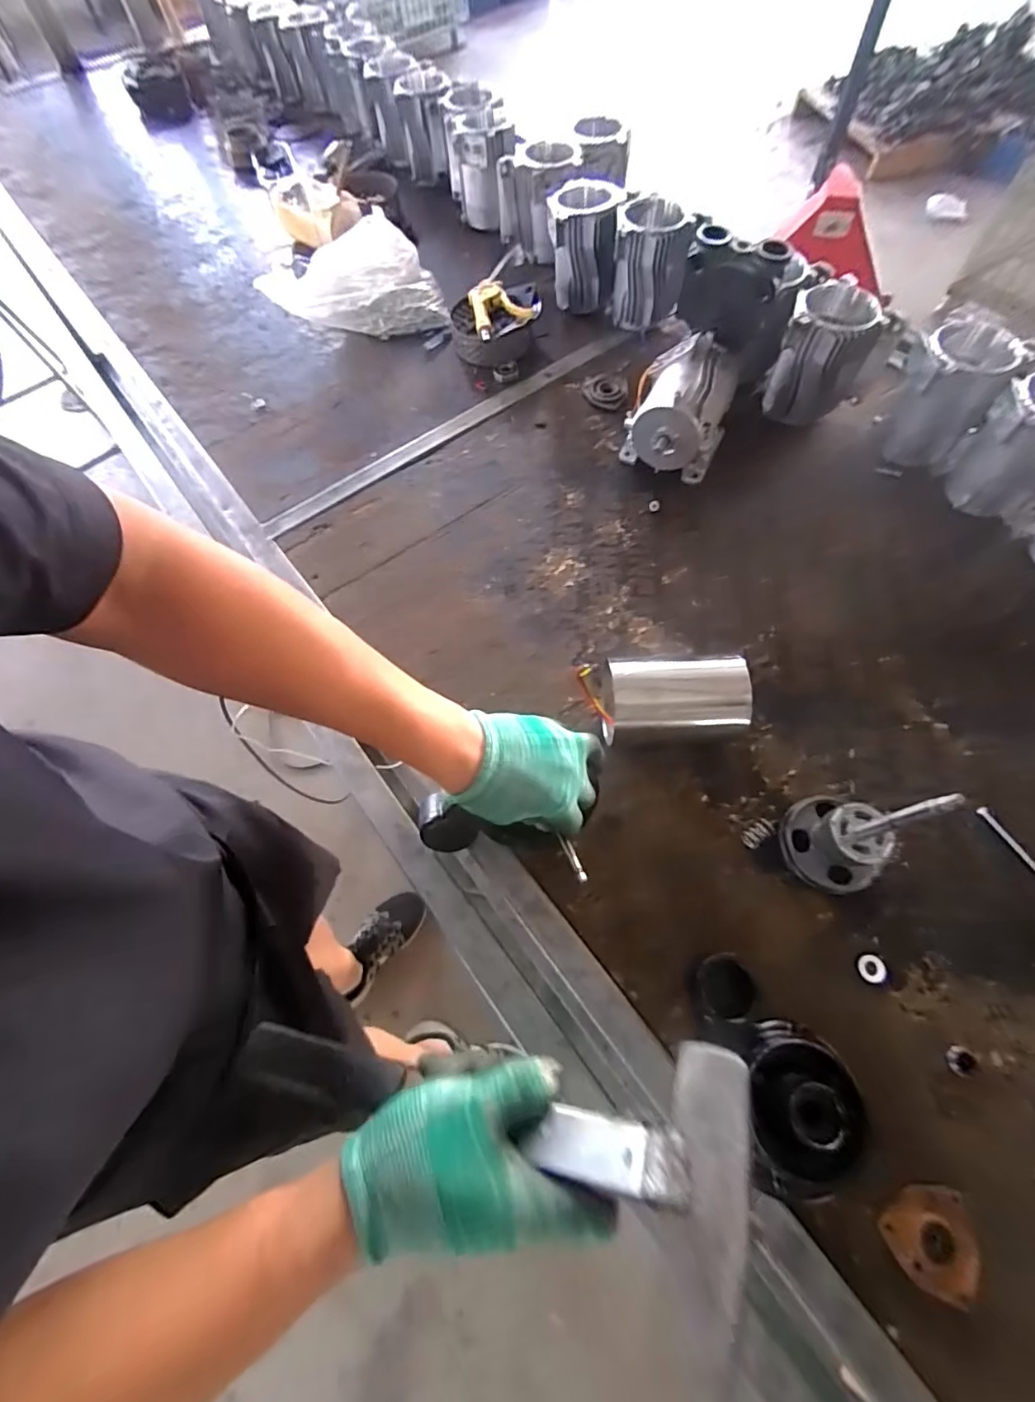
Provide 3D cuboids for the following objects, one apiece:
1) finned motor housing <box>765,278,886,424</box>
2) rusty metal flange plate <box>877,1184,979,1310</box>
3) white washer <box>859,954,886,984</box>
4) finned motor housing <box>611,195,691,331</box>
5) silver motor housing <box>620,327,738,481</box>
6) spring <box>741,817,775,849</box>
[{"bbox_3d":[0.414,-0.466,0.725,0.112,0.138,0.109,25,68,13],"label":"finned motor housing"},{"bbox_3d":[0.310,0.407,0.399,0.065,0.004,0.066,8,65,6],"label":"rusty metal flange plate"},{"bbox_3d":[0.321,0.242,0.478,0.022,0.004,0.023,-5,64,0],"label":"white washer"},{"bbox_3d":[0.200,-0.665,0.815,0.108,0.142,0.097,9,65,7],"label":"finned motor housing"},{"bbox_3d":[0.216,-0.385,0.707,0.124,0.120,0.143,18,66,11],"label":"silver motor housing"},{"bbox_3d":[0.241,0.132,0.528,0.035,0.012,0.017,-37,68,-14],"label":"spring"}]

